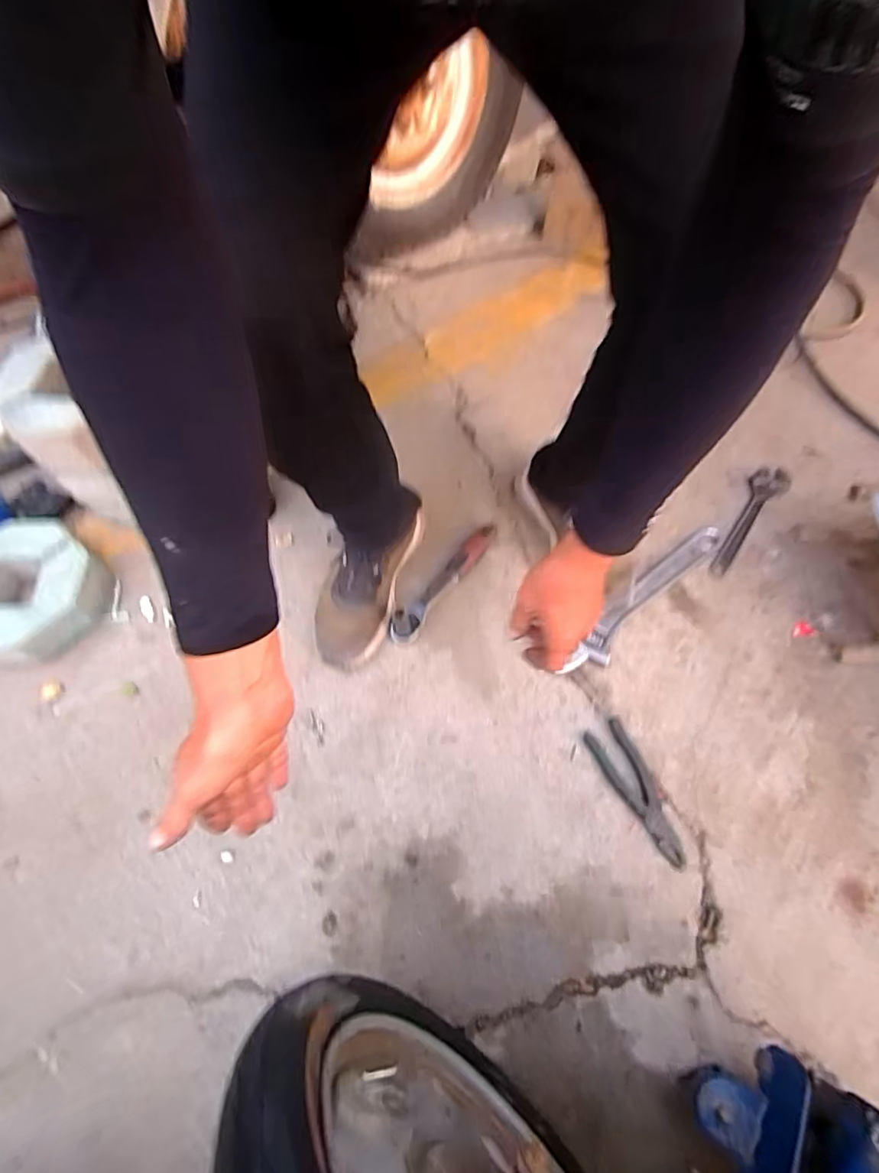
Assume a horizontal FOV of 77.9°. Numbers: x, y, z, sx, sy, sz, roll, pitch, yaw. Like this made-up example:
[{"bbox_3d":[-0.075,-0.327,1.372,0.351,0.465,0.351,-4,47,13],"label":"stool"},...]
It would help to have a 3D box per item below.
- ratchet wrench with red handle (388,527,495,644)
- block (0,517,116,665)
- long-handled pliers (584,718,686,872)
[{"bbox_3d":[0.004,-0.007,0.810,0.041,0.027,0.223,34,66,15],"label":"ratchet wrench with red handle"},{"bbox_3d":[-0.605,0.013,0.782,0.203,0.065,0.217,36,67,16],"label":"block"},{"bbox_3d":[0.254,0.264,0.693,0.050,0.014,0.182,-22,65,-13],"label":"long-handled pliers"}]

